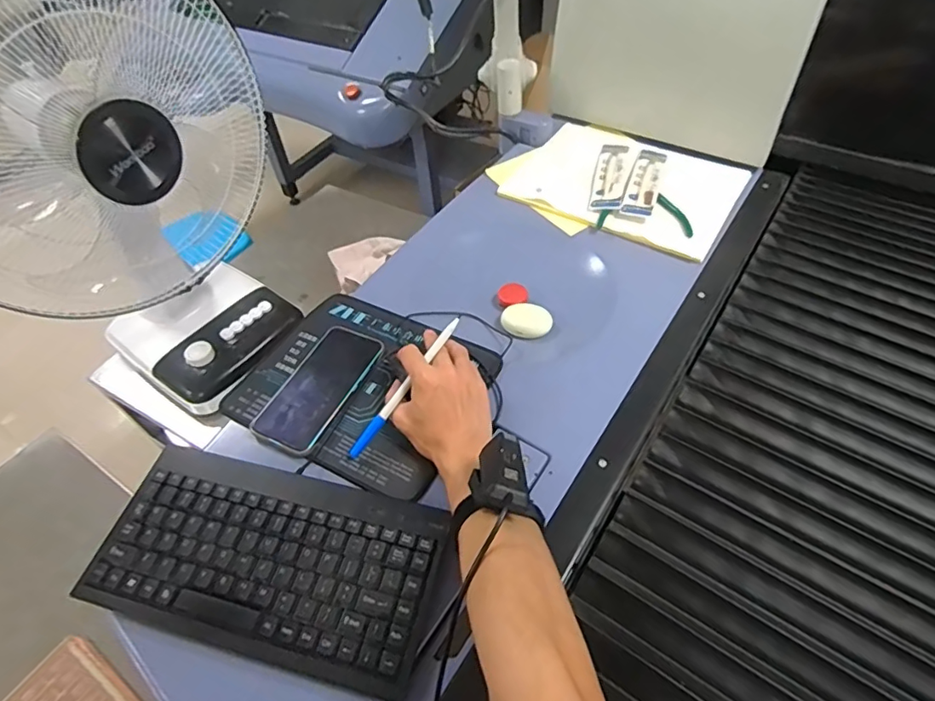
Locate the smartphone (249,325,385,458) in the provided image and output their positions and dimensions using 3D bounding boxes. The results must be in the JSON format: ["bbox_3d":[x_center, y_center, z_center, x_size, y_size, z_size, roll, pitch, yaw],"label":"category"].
[{"bbox_3d":[-0.162,0.040,0.591,0.076,0.016,0.161,21,55,19],"label":"smartphone"}]

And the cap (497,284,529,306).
[{"bbox_3d":[0.060,-0.074,0.712,0.040,0.010,0.034,-13,51,-7],"label":"cap"}]

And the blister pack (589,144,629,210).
[{"bbox_3d":[0.217,-0.269,0.811,0.045,0.009,0.176,10,52,12],"label":"blister pack"}]

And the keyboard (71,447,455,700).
[{"bbox_3d":[-0.169,0.178,0.462,0.291,0.024,0.144,10,52,12],"label":"keyboard"}]

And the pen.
[{"bbox_3d":[-0.063,0.037,0.539,0.011,0.007,0.173,34,83,29],"label":"pen"}]

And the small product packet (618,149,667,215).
[{"bbox_3d":[0.266,-0.256,0.795,0.043,0.011,0.179,16,53,16],"label":"small product packet"}]

